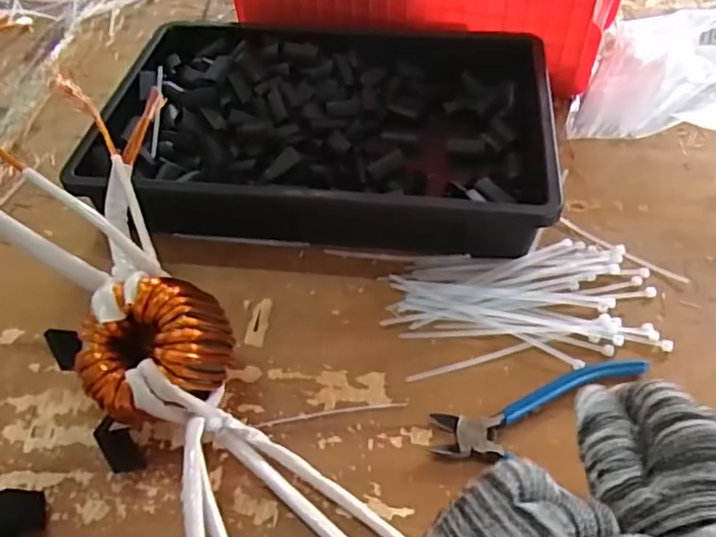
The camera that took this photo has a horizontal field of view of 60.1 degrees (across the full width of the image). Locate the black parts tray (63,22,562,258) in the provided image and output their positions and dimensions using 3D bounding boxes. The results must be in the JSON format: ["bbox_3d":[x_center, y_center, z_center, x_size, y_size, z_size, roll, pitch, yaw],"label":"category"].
[{"bbox_3d":[-0.025,-0.129,0.551,0.371,0.064,0.266,6,48,7],"label":"black parts tray"}]

